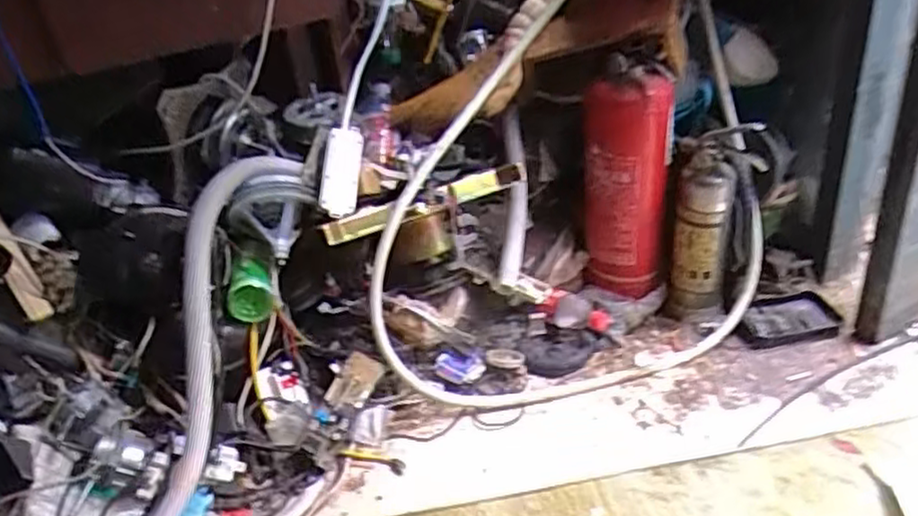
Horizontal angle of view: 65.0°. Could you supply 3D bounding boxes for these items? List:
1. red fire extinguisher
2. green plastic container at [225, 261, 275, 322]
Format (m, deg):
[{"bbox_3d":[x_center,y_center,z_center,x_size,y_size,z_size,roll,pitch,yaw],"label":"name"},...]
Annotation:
[{"bbox_3d":[0.277,-0.128,1.229,0.139,0.382,0.129,-5,30,3],"label":"red fire extinguisher"},{"bbox_3d":[-0.314,0.050,1.086,0.065,0.071,0.065,-11,31,-6],"label":"green plastic container"}]

